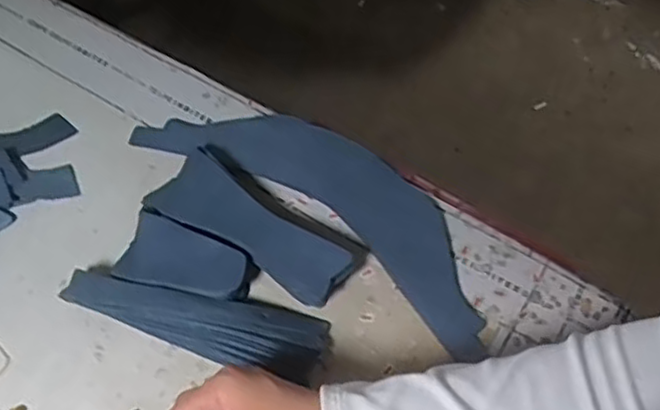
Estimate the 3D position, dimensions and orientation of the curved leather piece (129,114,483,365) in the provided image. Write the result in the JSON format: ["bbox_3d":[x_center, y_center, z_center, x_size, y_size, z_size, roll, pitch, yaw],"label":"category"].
[{"bbox_3d":[-0.008,-0.008,0.546,0.313,0.015,0.102,29,64,15],"label":"curved leather piece"}]

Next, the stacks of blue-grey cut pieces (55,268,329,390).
[{"bbox_3d":[-0.095,0.082,0.493,0.183,0.027,0.045,9,61,4],"label":"stacks of blue-grey cut pieces"}]

